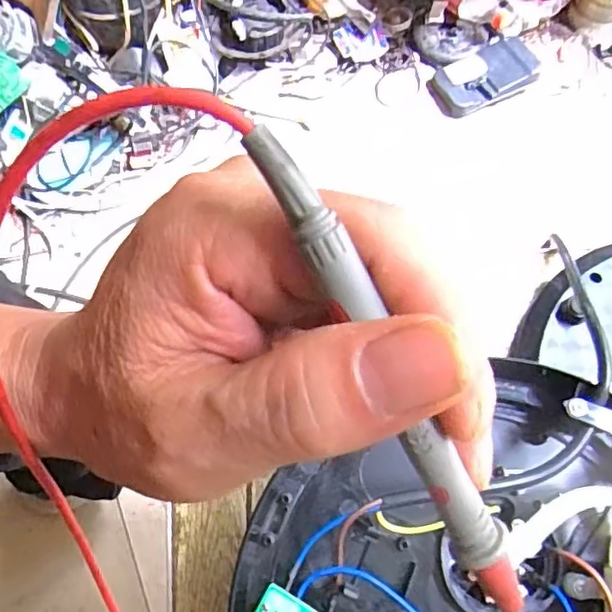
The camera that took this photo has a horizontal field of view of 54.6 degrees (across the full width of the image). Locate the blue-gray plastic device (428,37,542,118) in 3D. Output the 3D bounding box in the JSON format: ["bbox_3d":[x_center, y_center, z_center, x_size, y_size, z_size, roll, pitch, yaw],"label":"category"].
[{"bbox_3d":[0.306,-0.391,1.017,0.180,0.042,0.106,-28,69,-12],"label":"blue-gray plastic device"}]

